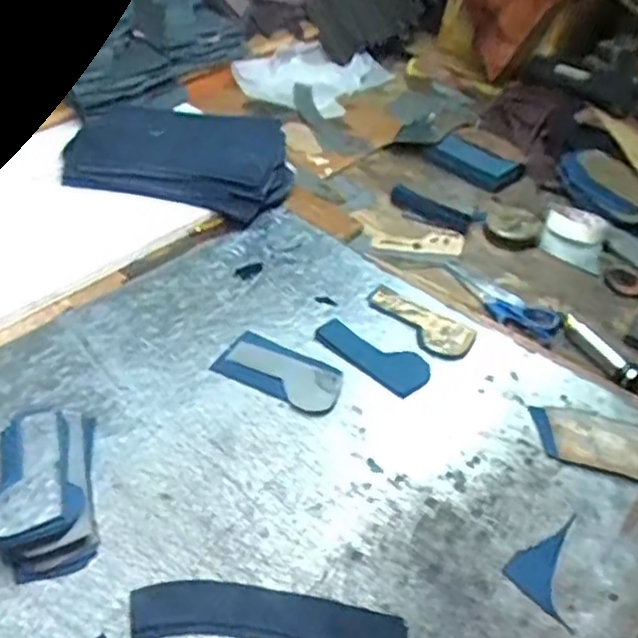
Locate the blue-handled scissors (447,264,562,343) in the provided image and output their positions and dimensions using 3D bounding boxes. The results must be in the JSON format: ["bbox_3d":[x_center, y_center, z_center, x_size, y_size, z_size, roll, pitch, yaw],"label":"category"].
[{"bbox_3d":[0.223,-0.023,0.848,0.073,0.012,0.168,-31,51,-32],"label":"blue-handled scissors"}]

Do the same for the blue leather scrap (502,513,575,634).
[{"bbox_3d":[0.181,0.203,0.559,0.052,0.005,0.092,10,46,11],"label":"blue leather scrap"}]

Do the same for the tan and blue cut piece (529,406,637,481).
[{"bbox_3d":[0.269,0.115,0.651,0.125,0.009,0.066,17,47,24],"label":"tan and blue cut piece"}]

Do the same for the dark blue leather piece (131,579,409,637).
[{"bbox_3d":[-0.038,0.234,0.513,0.209,0.007,0.060,8,41,7],"label":"dark blue leather piece"}]

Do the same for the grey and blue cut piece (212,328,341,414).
[{"bbox_3d":[-0.040,0.055,0.715,0.135,0.008,0.067,23,45,22],"label":"grey and blue cut piece"}]

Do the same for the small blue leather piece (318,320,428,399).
[{"bbox_3d":[0.057,0.038,0.735,0.128,0.004,0.057,30,51,23],"label":"small blue leather piece"}]

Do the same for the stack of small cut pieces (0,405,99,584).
[{"bbox_3d":[-0.239,0.136,0.587,0.083,0.041,0.168,-9,43,-13],"label":"stack of small cut pieces"}]

